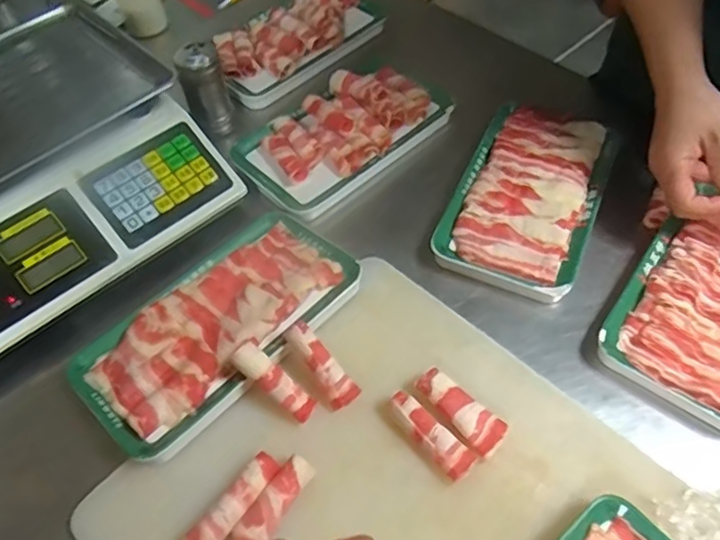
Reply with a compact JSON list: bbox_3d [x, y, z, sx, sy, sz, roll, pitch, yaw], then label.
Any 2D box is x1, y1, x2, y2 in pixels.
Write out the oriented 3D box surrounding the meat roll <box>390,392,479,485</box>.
[{"bbox_3d":[0.051,0.125,0.440,0.075,0.019,0.023,39,61,23],"label":"meat roll"}]

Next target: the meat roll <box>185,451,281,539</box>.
[{"bbox_3d":[-0.088,0.164,0.412,0.020,0.013,0.077,31,58,18],"label":"meat roll"}]

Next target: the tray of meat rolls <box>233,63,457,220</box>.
[{"bbox_3d":[-0.017,-0.161,0.653,0.244,0.055,0.136,-42,72,-16],"label":"tray of meat rolls"}]

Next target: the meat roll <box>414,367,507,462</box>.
[{"bbox_3d":[0.078,0.108,0.452,0.030,0.017,0.074,-36,63,-25],"label":"meat roll"}]

